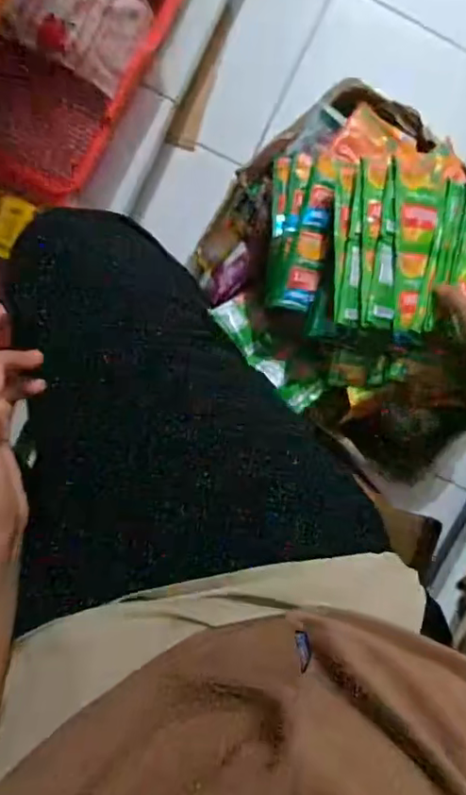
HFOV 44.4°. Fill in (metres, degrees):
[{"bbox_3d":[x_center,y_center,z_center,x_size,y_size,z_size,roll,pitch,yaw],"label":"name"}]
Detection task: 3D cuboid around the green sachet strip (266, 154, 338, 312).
[{"bbox_3d":[0.075,-0.183,0.639,0.063,0.028,0.162,5,98,0],"label":"green sachet strip"}]

